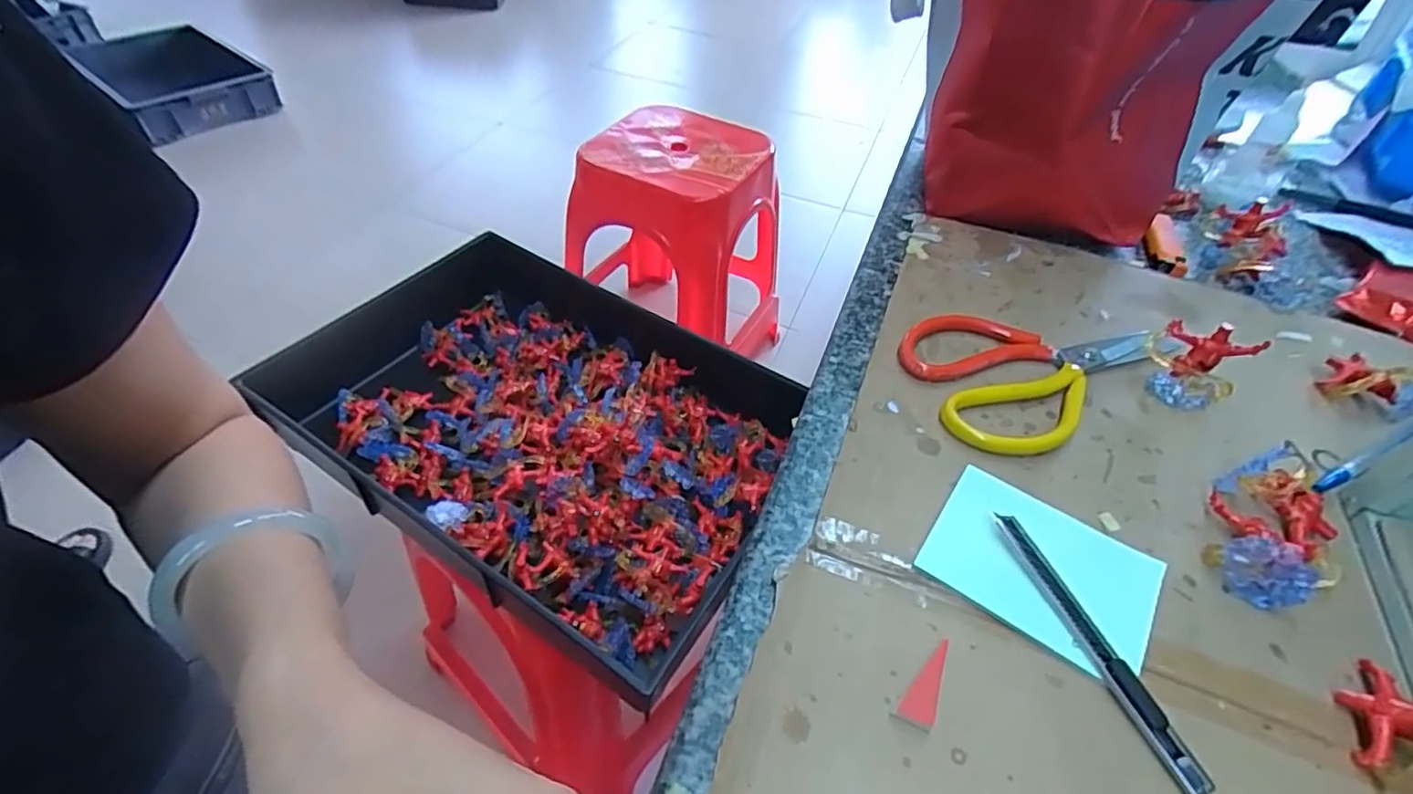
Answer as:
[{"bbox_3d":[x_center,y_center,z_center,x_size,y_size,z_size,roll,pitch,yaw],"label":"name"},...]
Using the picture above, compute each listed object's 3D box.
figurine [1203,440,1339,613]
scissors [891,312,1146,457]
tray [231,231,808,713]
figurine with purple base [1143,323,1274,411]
[{"bbox_3d":[0.286,0.064,0.316,0.052,0.028,0.088,34,54,26],"label":"figurine"},{"bbox_3d":[0.194,-0.024,0.399,0.158,0.012,0.110,-28,54,-26],"label":"scissors"},{"bbox_3d":[-0.144,0.027,0.606,0.430,0.073,0.320,26,51,20],"label":"tray"},{"bbox_3d":[0.297,-0.022,0.385,0.028,0.046,0.050,-33,56,-29],"label":"figurine with purple base"}]

